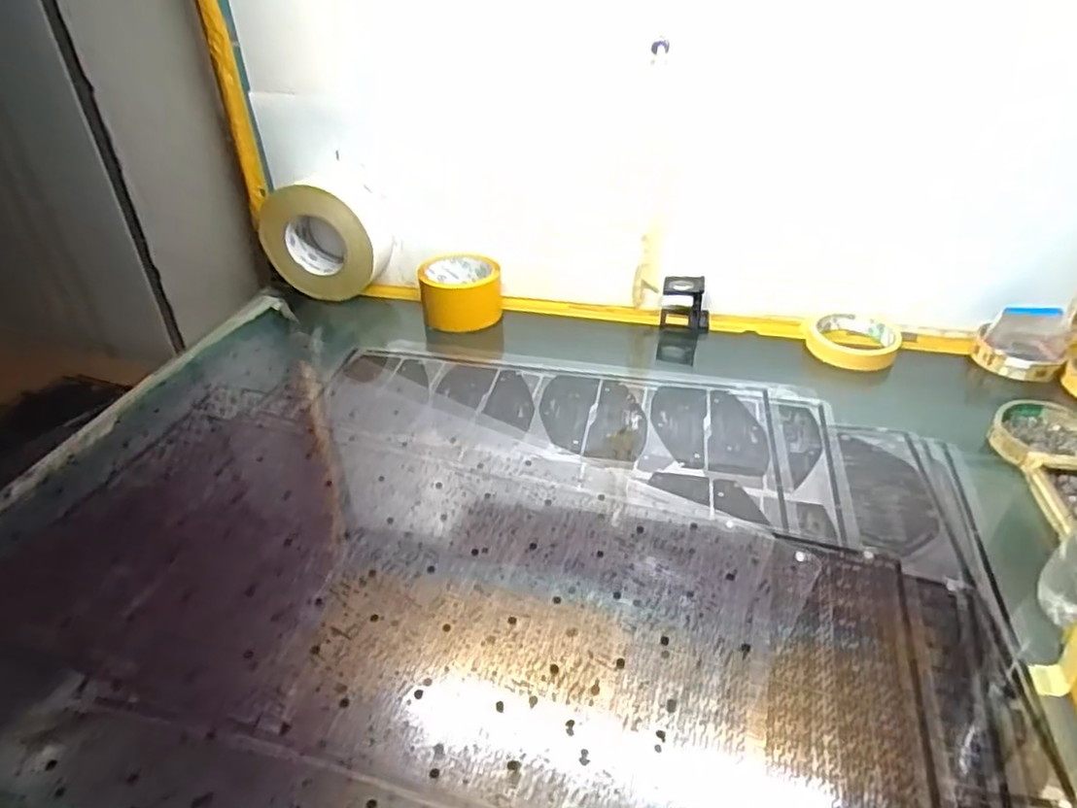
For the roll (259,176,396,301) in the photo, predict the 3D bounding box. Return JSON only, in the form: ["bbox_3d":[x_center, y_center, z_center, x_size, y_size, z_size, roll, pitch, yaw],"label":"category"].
[{"bbox_3d":[-0.252,-0.198,0.780,0.136,0.125,0.067,8,35,13],"label":"roll"}]

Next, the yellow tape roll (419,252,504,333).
[{"bbox_3d":[-0.092,-0.135,0.773,0.094,0.057,0.076,-6,34,-8],"label":"yellow tape roll"}]

